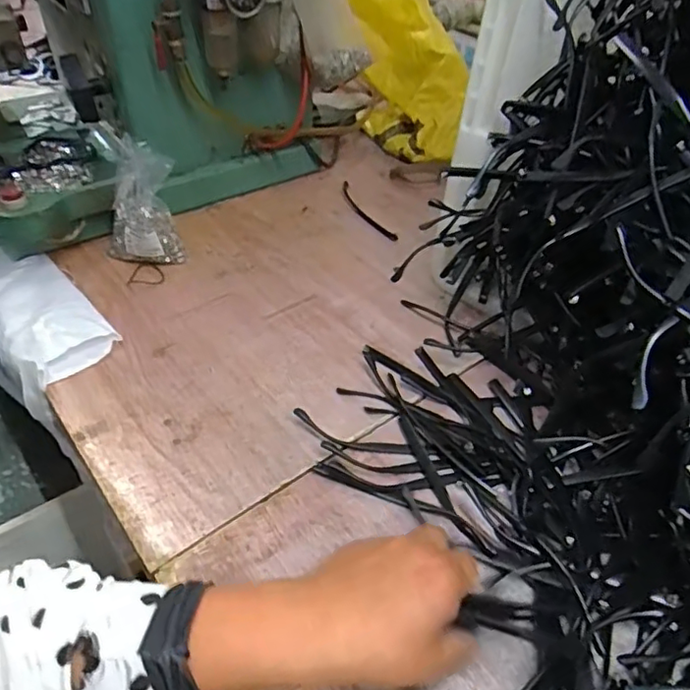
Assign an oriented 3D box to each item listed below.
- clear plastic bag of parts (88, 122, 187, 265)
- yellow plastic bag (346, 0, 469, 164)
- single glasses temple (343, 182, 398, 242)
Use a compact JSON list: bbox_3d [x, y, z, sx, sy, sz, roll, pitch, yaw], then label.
[{"bbox_3d":[-0.211,-0.153,0.599,0.073,0.150,0.069,-16,1,-19],"label":"clear plastic bag of parts"},{"bbox_3d":[0.069,-0.396,0.803,0.125,0.319,0.122,-17,3,-20],"label":"yellow plastic bag"},{"bbox_3d":[0.023,-0.161,0.706,0.017,0.008,0.144,-15,45,-17],"label":"single glasses temple"}]

